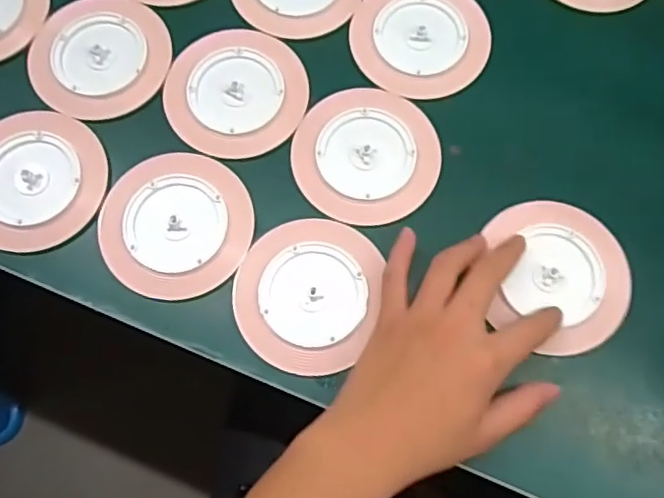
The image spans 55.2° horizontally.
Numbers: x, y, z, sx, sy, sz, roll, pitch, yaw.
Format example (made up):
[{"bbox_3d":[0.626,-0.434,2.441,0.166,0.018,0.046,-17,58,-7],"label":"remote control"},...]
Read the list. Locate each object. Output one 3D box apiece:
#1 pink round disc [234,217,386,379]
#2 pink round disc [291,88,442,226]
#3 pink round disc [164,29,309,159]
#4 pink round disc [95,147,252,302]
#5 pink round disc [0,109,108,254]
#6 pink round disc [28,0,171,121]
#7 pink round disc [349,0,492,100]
[{"bbox_3d":[-0.017,0.028,0.411,0.089,0.006,0.098,9,72,3],"label":"pink round disc"},{"bbox_3d":[0.023,-0.066,0.439,0.096,0.004,0.101,0,72,0],"label":"pink round disc"},{"bbox_3d":[-0.069,-0.112,0.452,0.097,0.004,0.099,0,72,0],"label":"pink round disc"},{"bbox_3d":[-0.105,-0.019,0.424,0.097,0.004,0.101,0,72,0],"label":"pink round disc"},{"bbox_3d":[-0.205,-0.049,0.432,0.096,0.005,0.100,0,72,0],"label":"pink round disc"},{"bbox_3d":[-0.171,-0.142,0.462,0.102,0.004,0.098,0,72,0],"label":"pink round disc"},{"bbox_3d":[0.065,-0.158,0.465,0.097,0.004,0.096,0,72,0],"label":"pink round disc"}]

